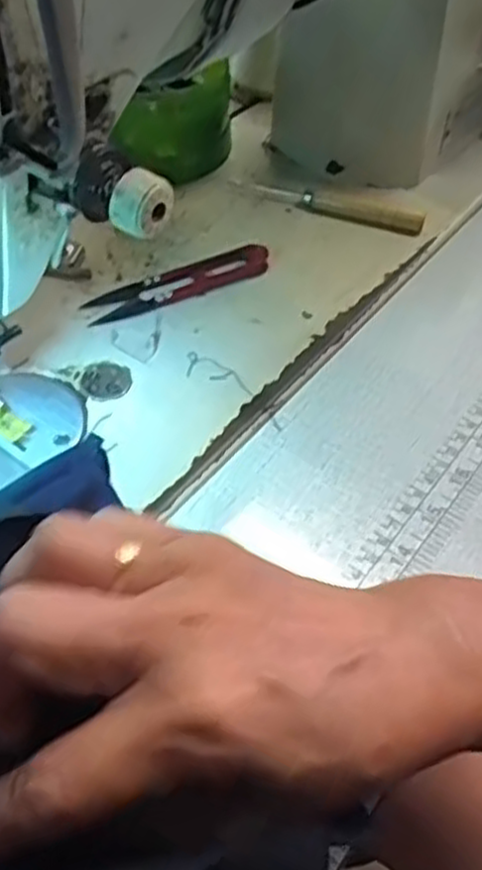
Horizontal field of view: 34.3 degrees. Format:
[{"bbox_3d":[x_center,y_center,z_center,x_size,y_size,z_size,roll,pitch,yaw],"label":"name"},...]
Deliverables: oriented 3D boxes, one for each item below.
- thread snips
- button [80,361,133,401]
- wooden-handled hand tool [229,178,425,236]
[{"bbox_3d":[-0.033,-0.082,0.407,0.100,0.010,0.027,-24,55,-23],"label":"thread snips"},{"bbox_3d":[-0.064,-0.026,0.366,0.023,0.004,0.024,2,49,-2],"label":"button"},{"bbox_3d":[0.051,-0.138,0.459,0.113,0.011,0.016,16,50,10],"label":"wooden-handled hand tool"}]

